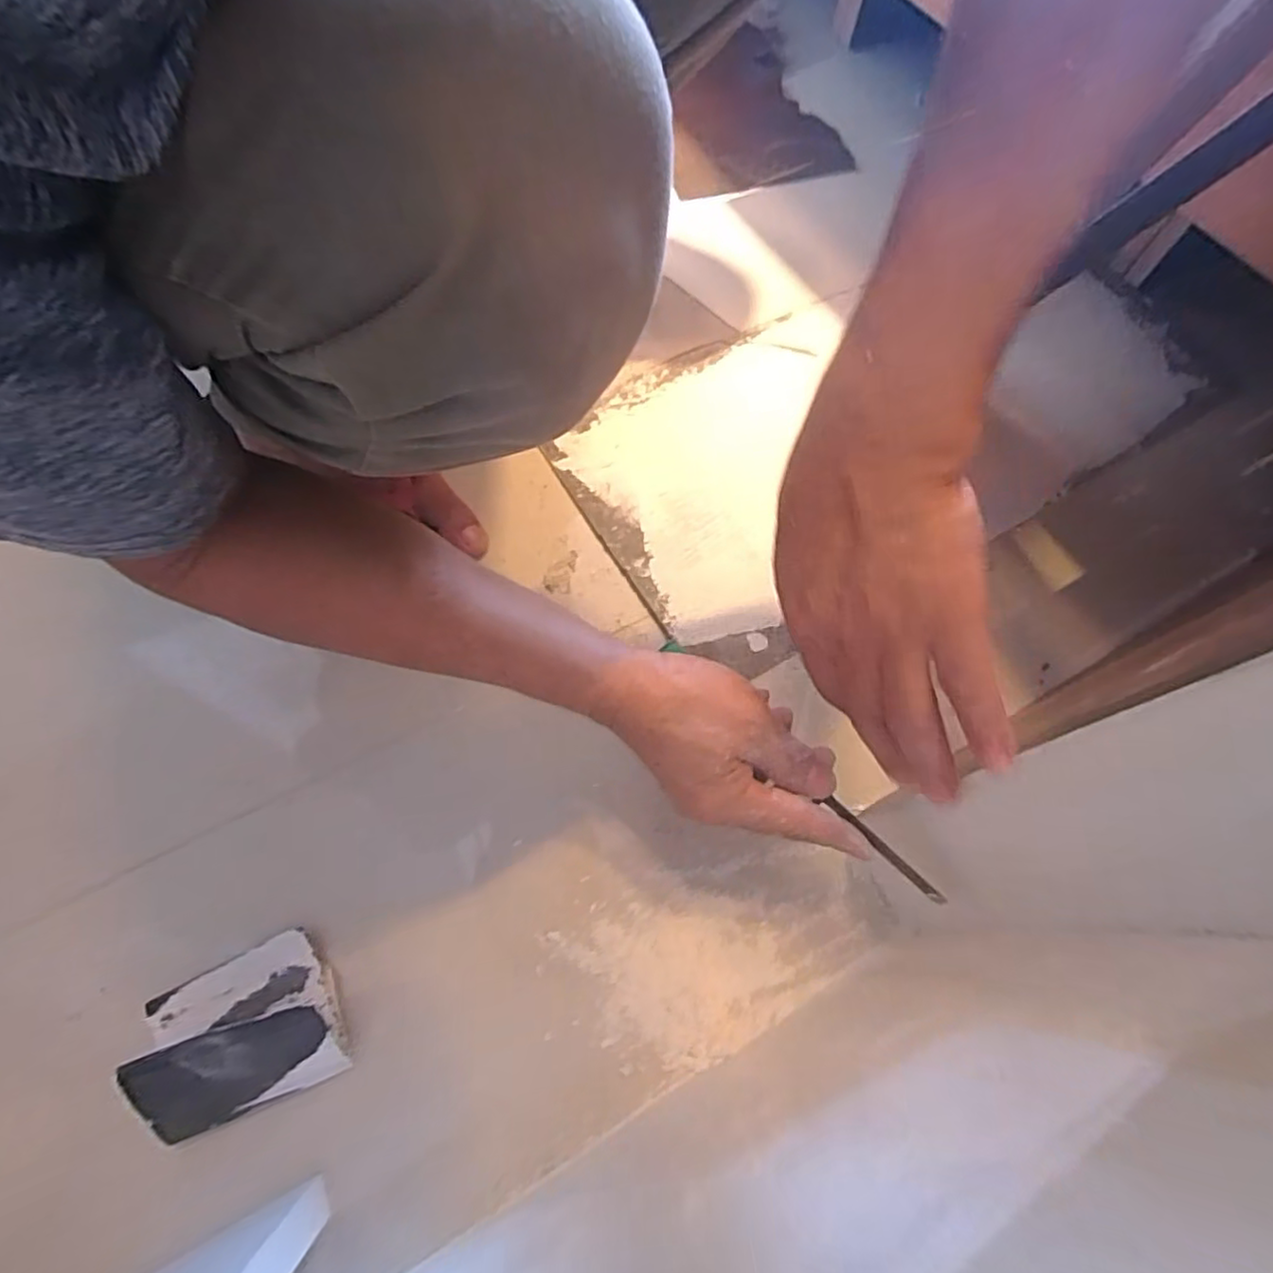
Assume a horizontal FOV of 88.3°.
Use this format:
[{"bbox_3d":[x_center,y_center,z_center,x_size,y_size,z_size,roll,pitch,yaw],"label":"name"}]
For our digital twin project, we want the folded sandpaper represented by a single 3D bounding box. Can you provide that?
[{"bbox_3d":[-0.213,0.209,0.347,0.093,0.045,0.079,-21,69,-13],"label":"folded sandpaper"}]

